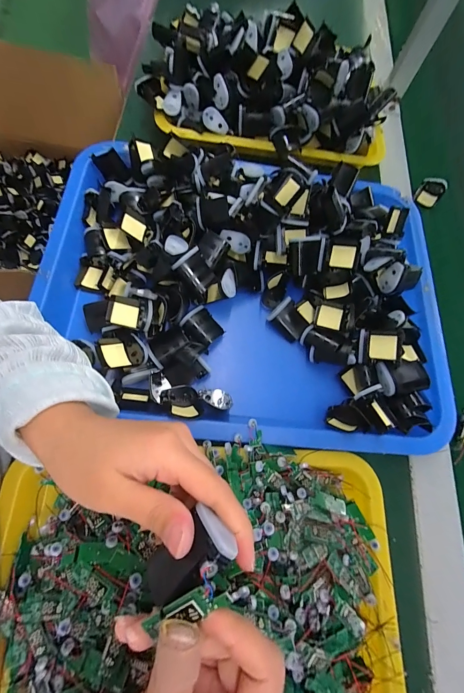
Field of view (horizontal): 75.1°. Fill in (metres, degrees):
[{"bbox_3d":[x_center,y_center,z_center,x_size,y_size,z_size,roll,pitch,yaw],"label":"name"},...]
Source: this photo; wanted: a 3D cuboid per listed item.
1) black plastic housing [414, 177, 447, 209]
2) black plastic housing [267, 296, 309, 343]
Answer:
[{"bbox_3d":[0.306,-0.238,0.464,0.035,0.020,0.043,39,71,7],"label":"black plastic housing"},{"bbox_3d":[0.065,-0.028,0.348,0.033,0.022,0.042,-36,79,-17],"label":"black plastic housing"}]

